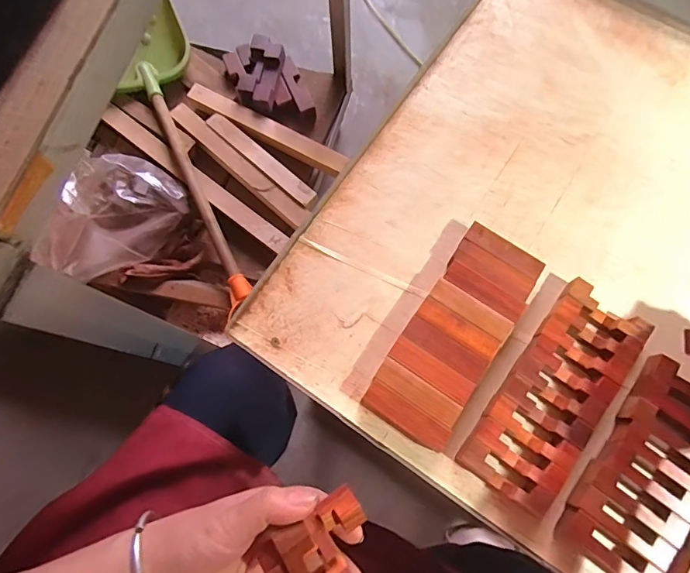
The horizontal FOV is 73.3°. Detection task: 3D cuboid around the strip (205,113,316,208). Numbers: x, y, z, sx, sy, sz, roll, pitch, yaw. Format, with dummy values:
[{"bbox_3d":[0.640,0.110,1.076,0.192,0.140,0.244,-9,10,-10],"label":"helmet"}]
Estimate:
[{"bbox_3d":[-0.167,-0.256,0.925,0.279,0.012,0.037,41,79,10],"label":"strip"}]

